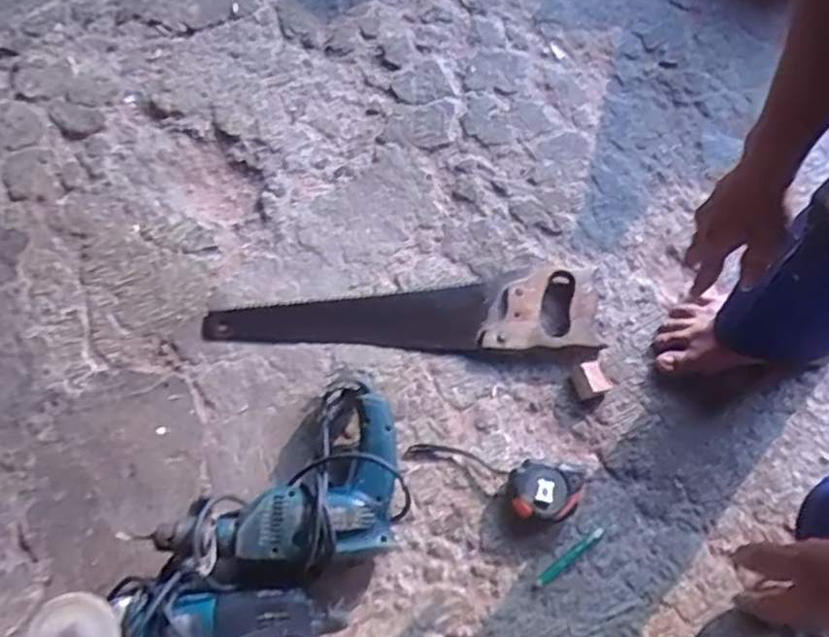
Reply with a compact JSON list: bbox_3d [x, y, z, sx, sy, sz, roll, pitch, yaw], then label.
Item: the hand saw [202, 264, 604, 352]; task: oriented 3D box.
[{"bbox_3d":[-0.012,0.000,0.949,0.509,0.018,0.109,-5,68,-4],"label":"hand saw"}]

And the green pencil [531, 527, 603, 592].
[{"bbox_3d":[0.183,0.287,0.853,0.114,0.006,0.012,-34,73,-14],"label":"green pencil"}]

